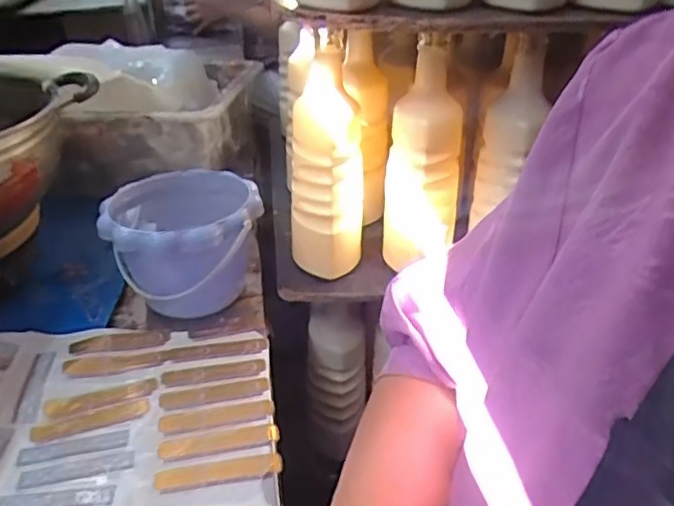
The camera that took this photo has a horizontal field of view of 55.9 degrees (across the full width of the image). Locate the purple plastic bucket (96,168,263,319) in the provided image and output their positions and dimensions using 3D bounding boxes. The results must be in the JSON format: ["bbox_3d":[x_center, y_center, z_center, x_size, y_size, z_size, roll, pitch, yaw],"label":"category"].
[{"bbox_3d":[-0.163,-0.008,0.695,0.161,0.115,0.174,-8,31,-10],"label":"purple plastic bucket"}]

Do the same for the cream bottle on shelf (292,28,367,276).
[{"bbox_3d":[-0.010,-0.092,0.660,0.083,0.226,0.085,-3,30,-2],"label":"cream bottle on shelf"}]

